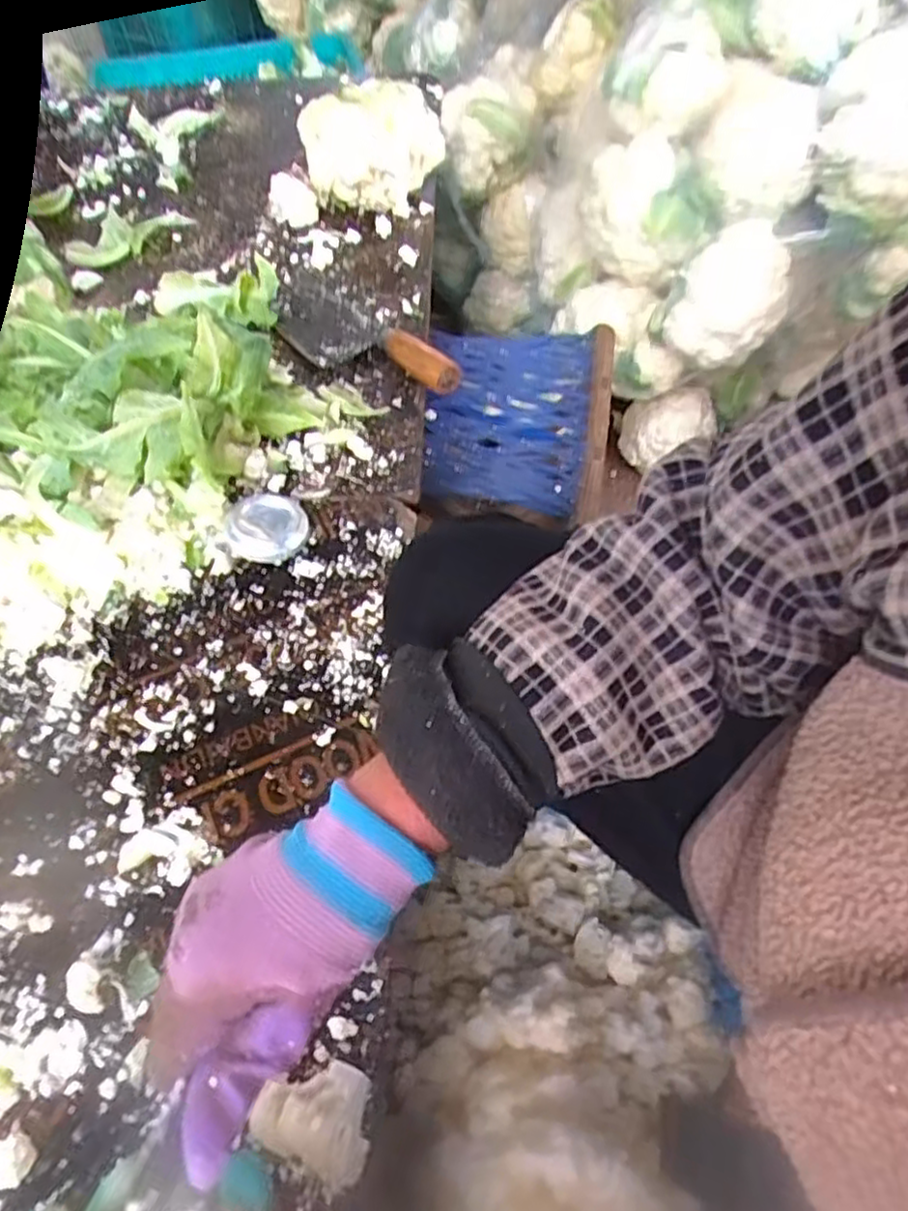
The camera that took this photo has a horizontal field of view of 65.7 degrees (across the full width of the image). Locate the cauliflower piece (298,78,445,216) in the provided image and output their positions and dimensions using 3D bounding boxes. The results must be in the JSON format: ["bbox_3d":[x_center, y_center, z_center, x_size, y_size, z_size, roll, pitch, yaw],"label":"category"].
[{"bbox_3d":[-0.103,-0.592,0.912,0.186,0.123,0.128,-5,55,-2],"label":"cauliflower piece"}]

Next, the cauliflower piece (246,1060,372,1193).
[{"bbox_3d":[-0.061,0.237,0.327,0.049,0.034,0.042,21,58,16],"label":"cauliflower piece"}]

